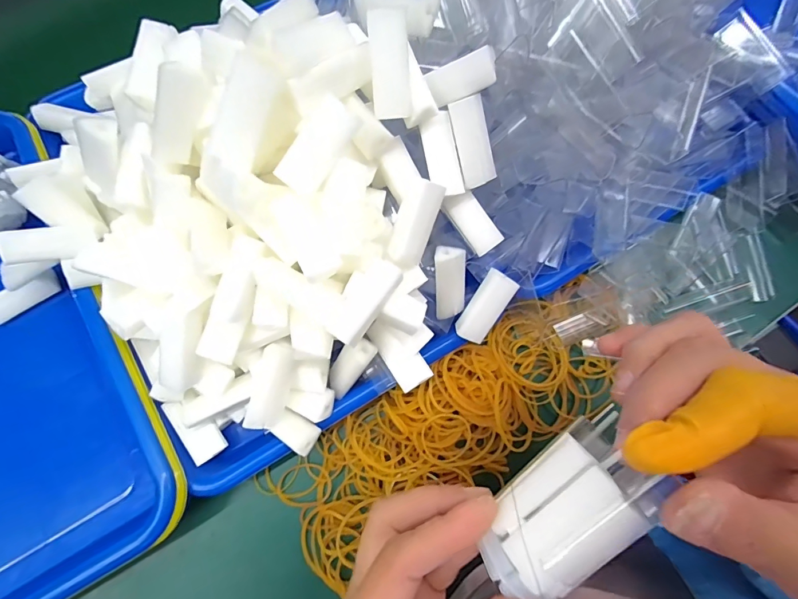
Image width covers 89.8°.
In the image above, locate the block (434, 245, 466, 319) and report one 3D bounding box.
[{"bbox_3d":[0.032,-0.010,0.248,0.020,0.046,0.011,-7,33,-1],"label":"block"}]

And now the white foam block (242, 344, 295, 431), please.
[{"bbox_3d":[-0.070,0.047,0.222,0.016,0.018,0.048,18,102,6],"label":"white foam block"}]

